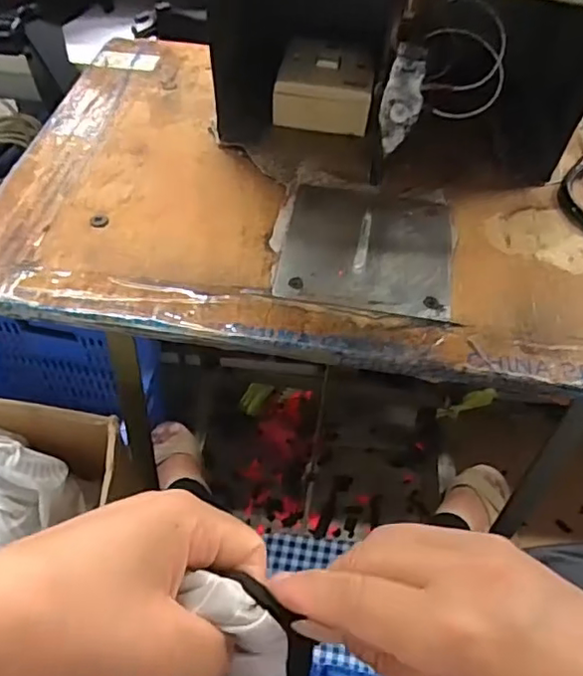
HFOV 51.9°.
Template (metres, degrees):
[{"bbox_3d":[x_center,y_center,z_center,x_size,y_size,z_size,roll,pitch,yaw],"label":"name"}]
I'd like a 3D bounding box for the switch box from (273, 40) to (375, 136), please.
[{"bbox_3d":[0.033,-0.236,0.558,0.086,0.040,0.092,9,52,4],"label":"switch box"}]

